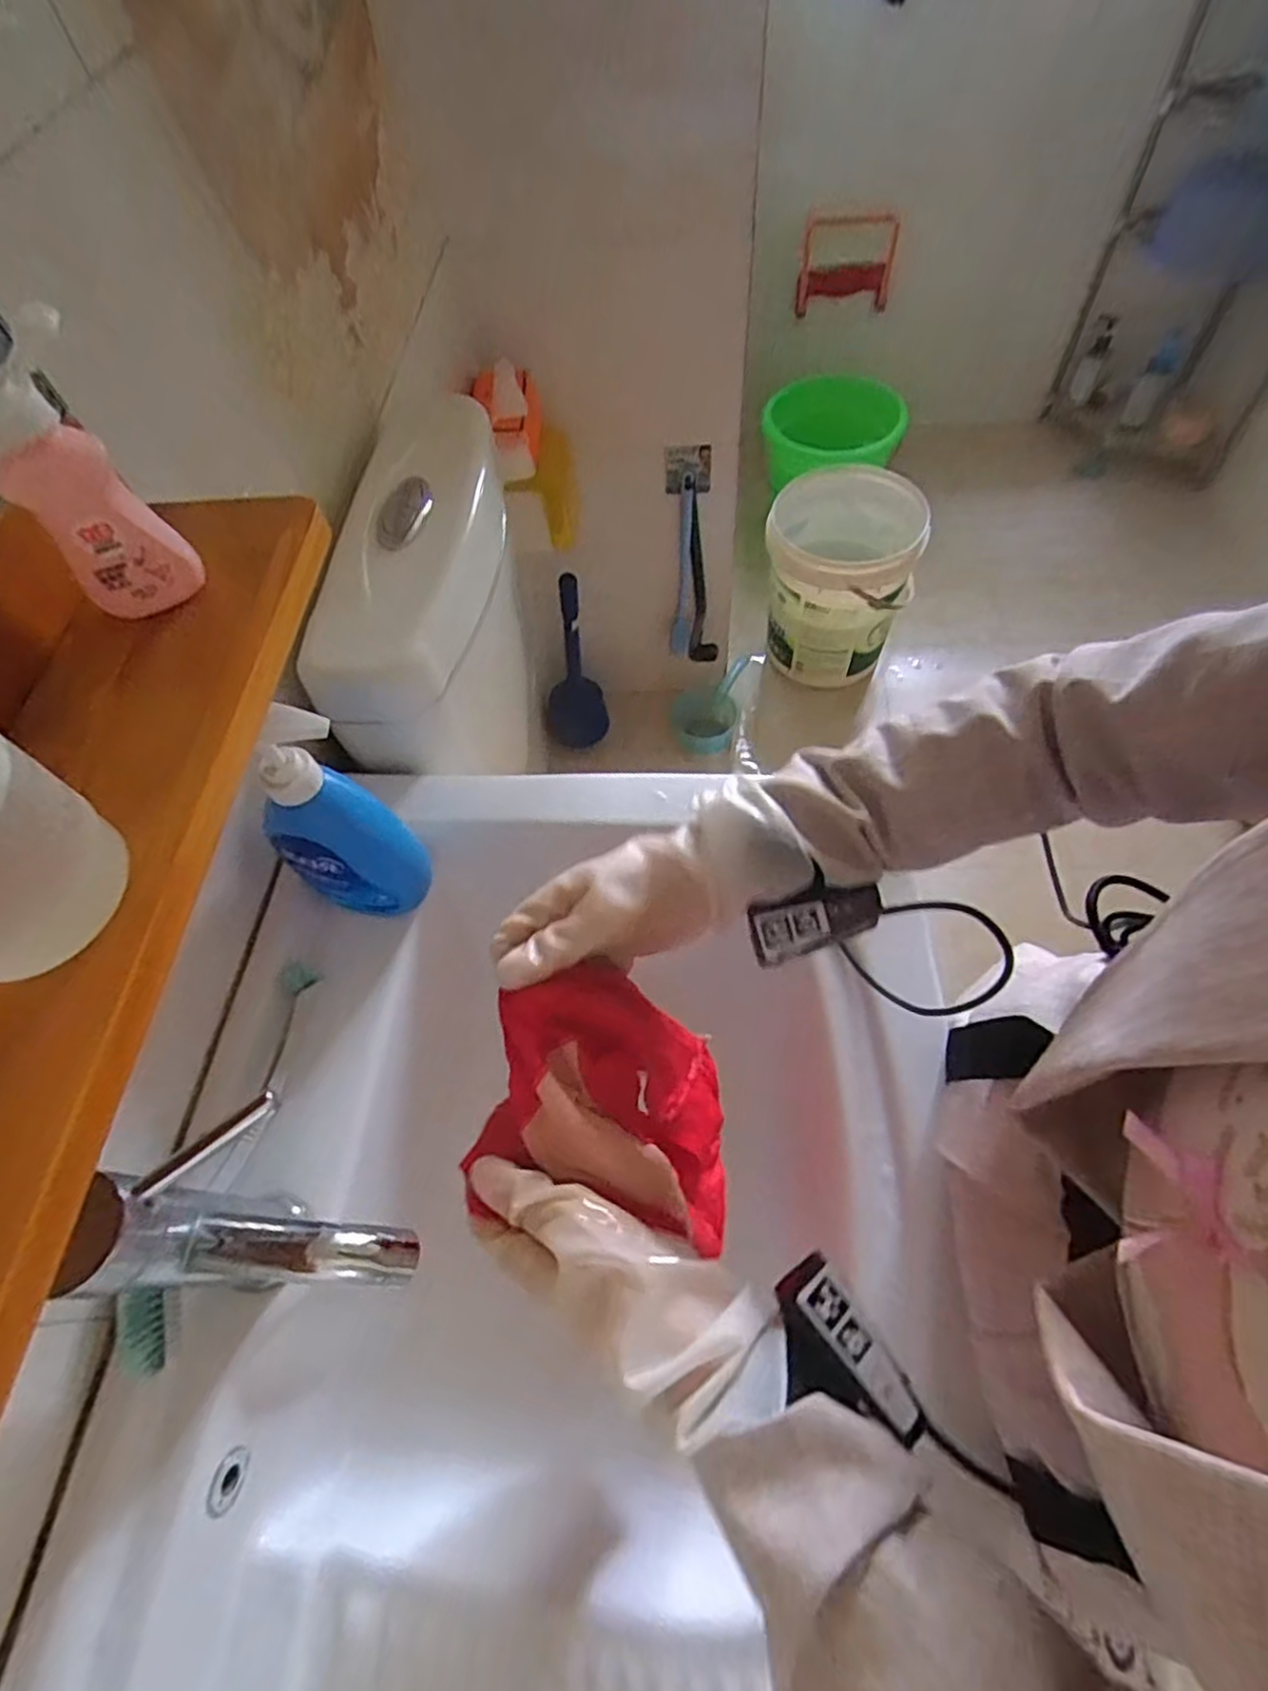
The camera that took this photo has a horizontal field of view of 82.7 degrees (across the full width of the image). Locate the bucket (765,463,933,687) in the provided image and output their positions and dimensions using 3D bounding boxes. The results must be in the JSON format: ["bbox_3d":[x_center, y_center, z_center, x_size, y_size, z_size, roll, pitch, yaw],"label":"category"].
[{"bbox_3d":[0.455,-0.591,1.629,0.317,0.365,0.313,-2,60,3],"label":"bucket"}]

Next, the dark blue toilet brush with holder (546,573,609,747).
[{"bbox_3d":[-0.137,-0.364,1.528,0.136,0.400,0.096,-10,60,-1],"label":"dark blue toilet brush with holder"}]

